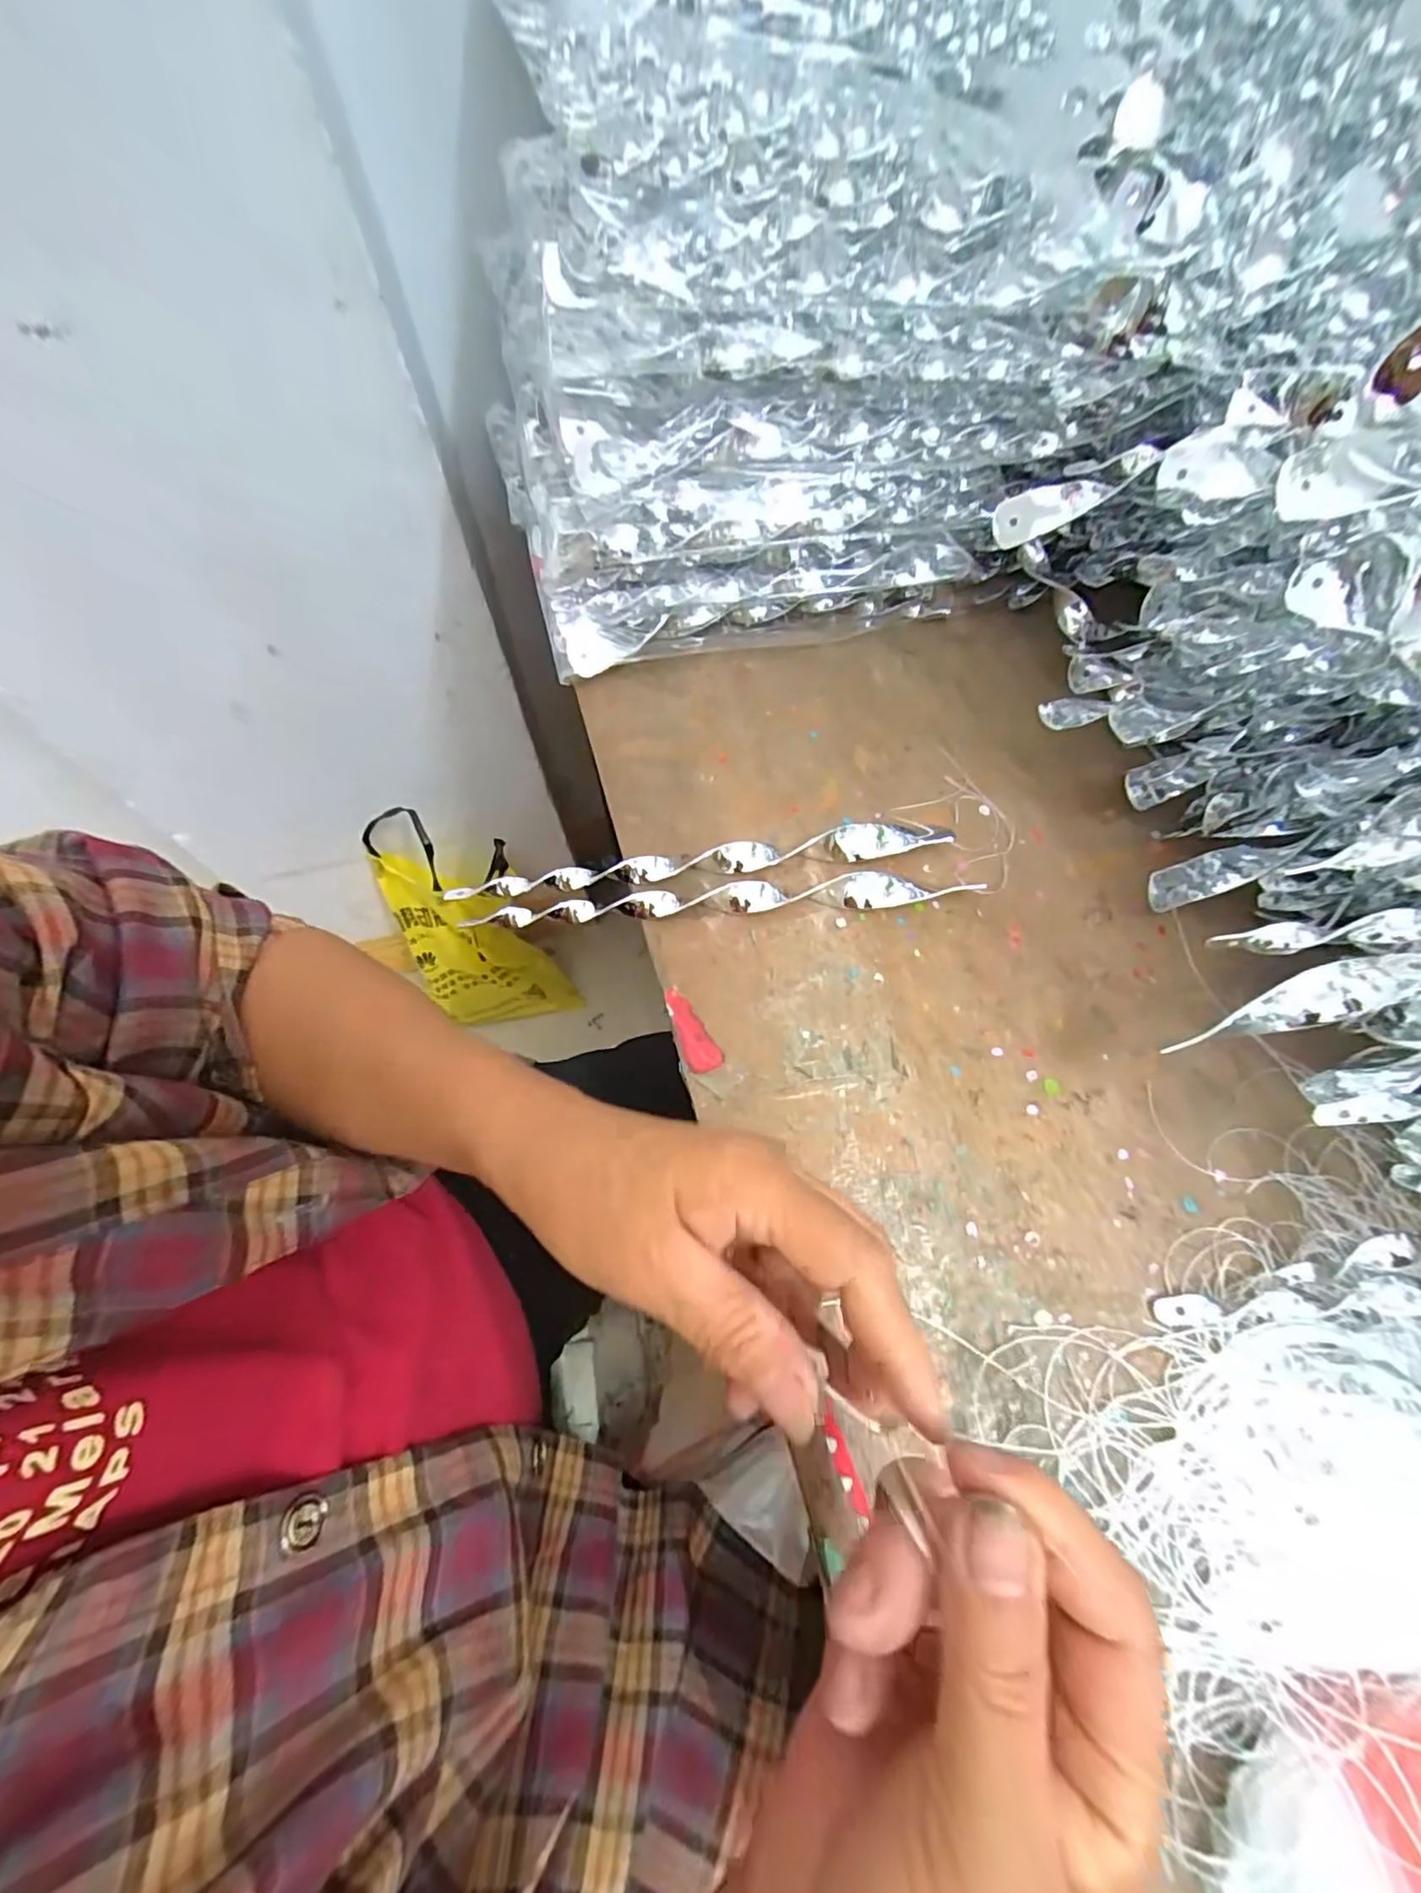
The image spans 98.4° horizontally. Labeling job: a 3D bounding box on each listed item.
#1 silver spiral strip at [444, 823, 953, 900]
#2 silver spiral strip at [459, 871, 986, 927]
[{"bbox_3d":[-0.005,-0.050,0.359,0.283,0.019,0.018,-6,63,-3],"label":"silver spiral strip"},{"bbox_3d":[0.009,-0.026,0.346,0.283,0.017,0.015,-2,62,-1],"label":"silver spiral strip"}]

